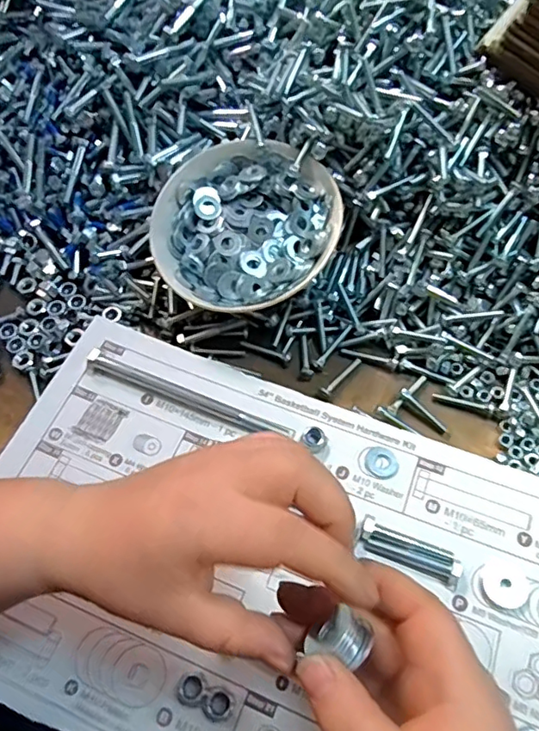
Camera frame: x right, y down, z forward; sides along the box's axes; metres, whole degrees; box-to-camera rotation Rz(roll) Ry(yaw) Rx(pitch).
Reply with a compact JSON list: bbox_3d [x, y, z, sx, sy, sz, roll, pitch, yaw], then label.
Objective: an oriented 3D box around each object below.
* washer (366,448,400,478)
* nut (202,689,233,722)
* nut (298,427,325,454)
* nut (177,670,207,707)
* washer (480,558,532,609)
[{"bbox_3d":[0.075,0.064,0.360,0.021,0.004,0.019,32,68,17],"label":"washer"},{"bbox_3d":[-0.028,0.184,0.296,0.015,0.009,0.016,-1,63,2],"label":"nut"},{"bbox_3d":[0.029,0.049,0.367,0.017,0.011,0.014,33,69,17],"label":"nut"},{"bbox_3d":[-0.043,0.177,0.301,0.016,0.008,0.016,-1,63,2],"label":"nut"},{"bbox_3d":[0.139,0.127,0.320,0.028,0.004,0.027,-1,63,2],"label":"washer"}]

